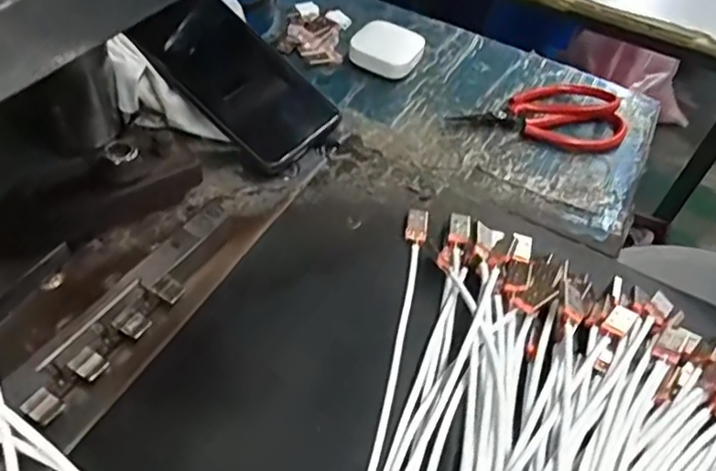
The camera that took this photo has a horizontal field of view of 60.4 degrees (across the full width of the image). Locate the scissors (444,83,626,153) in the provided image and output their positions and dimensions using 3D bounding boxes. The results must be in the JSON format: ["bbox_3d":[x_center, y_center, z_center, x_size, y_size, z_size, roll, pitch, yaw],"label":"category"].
[{"bbox_3d":[0.130,-0.089,0.438,0.120,0.012,0.067,8,47,-2],"label":"scissors"}]

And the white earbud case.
[{"bbox_3d":[0.023,-0.140,0.458,0.046,0.021,0.043,23,50,14],"label":"white earbud case"}]

